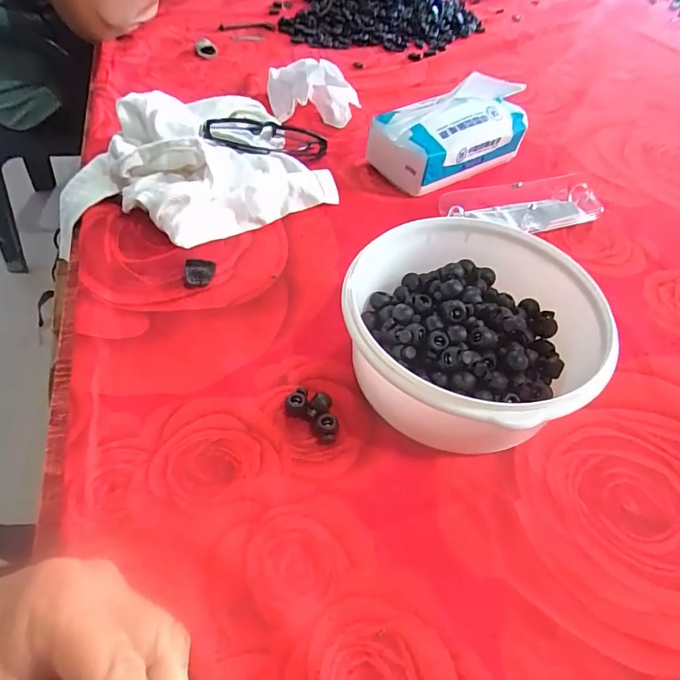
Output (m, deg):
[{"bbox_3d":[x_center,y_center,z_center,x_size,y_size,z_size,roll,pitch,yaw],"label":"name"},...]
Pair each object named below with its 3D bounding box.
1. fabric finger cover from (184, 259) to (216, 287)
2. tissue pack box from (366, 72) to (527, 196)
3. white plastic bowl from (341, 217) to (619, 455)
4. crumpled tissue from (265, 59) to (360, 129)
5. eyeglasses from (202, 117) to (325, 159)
[{"bbox_3d":[-0.116,-0.055,0.374,0.024,0.009,0.028,-2,51,-5],"label":"fabric finger cover"},{"bbox_3d":[0.123,-0.228,0.484,0.162,0.084,0.081,-24,56,-21],"label":"tissue pack box"},{"bbox_3d":[0.086,-0.002,0.304,0.146,0.076,0.158,2,51,-2],"label":"white plastic bowl"},{"bbox_3d":[-0.035,-0.316,0.564,0.108,0.059,0.080,-2,51,-5],"label":"crumpled tissue"},{"bbox_3d":[-0.074,-0.212,0.477,0.137,0.031,0.041,-8,49,-33],"label":"eyeglasses"}]

